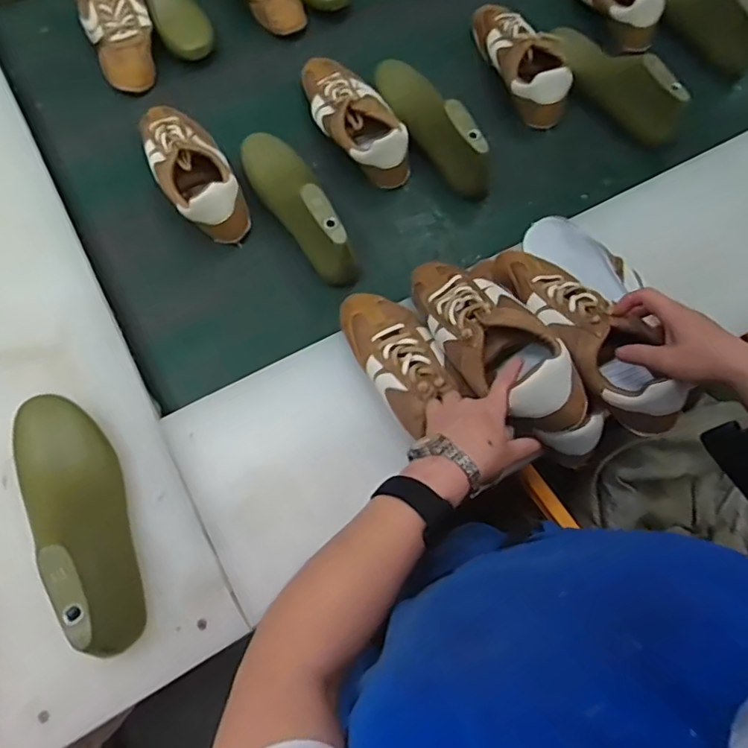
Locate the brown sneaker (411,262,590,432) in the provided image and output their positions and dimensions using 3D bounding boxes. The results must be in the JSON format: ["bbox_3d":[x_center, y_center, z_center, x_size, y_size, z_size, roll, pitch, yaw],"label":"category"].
[{"bbox_3d":[0.111,-0.042,0.571,0.086,0.084,0.247,-29,53,-13],"label":"brown sneaker"}]

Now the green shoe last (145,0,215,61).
[{"bbox_3d":[-0.328,-0.607,0.885,0.082,0.082,0.239,-23,71,-11],"label":"green shoe last"}]

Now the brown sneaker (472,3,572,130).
[{"bbox_3d":[0.223,-0.501,0.868,0.092,0.075,0.248,-24,71,-11],"label":"brown sneaker"}]

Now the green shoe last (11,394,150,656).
[{"bbox_3d":[-0.287,0.135,0.526,0.075,0.096,0.256,-21,70,-10],"label":"green shoe last"}]

